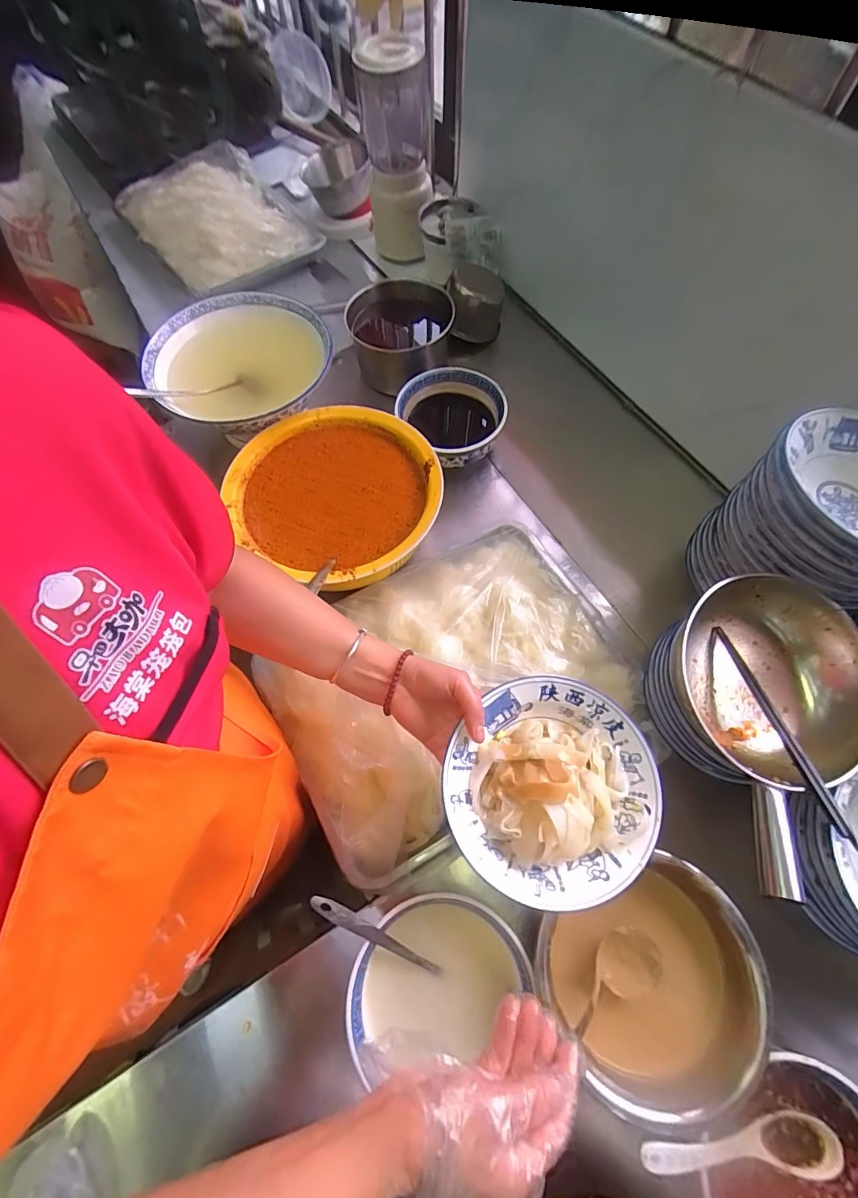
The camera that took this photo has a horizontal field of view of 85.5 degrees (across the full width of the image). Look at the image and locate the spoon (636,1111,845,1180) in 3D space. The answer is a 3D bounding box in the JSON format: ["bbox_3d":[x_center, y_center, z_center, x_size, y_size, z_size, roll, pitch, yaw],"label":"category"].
[{"bbox_3d":[0.273,0.482,0.409,0.193,0.028,0.041,13,67,-12],"label":"spoon"}]

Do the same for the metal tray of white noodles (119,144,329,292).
[{"bbox_3d":[-0.503,-0.890,1.056,0.317,0.073,0.467,-35,72,-14],"label":"metal tray of white noodles"}]

